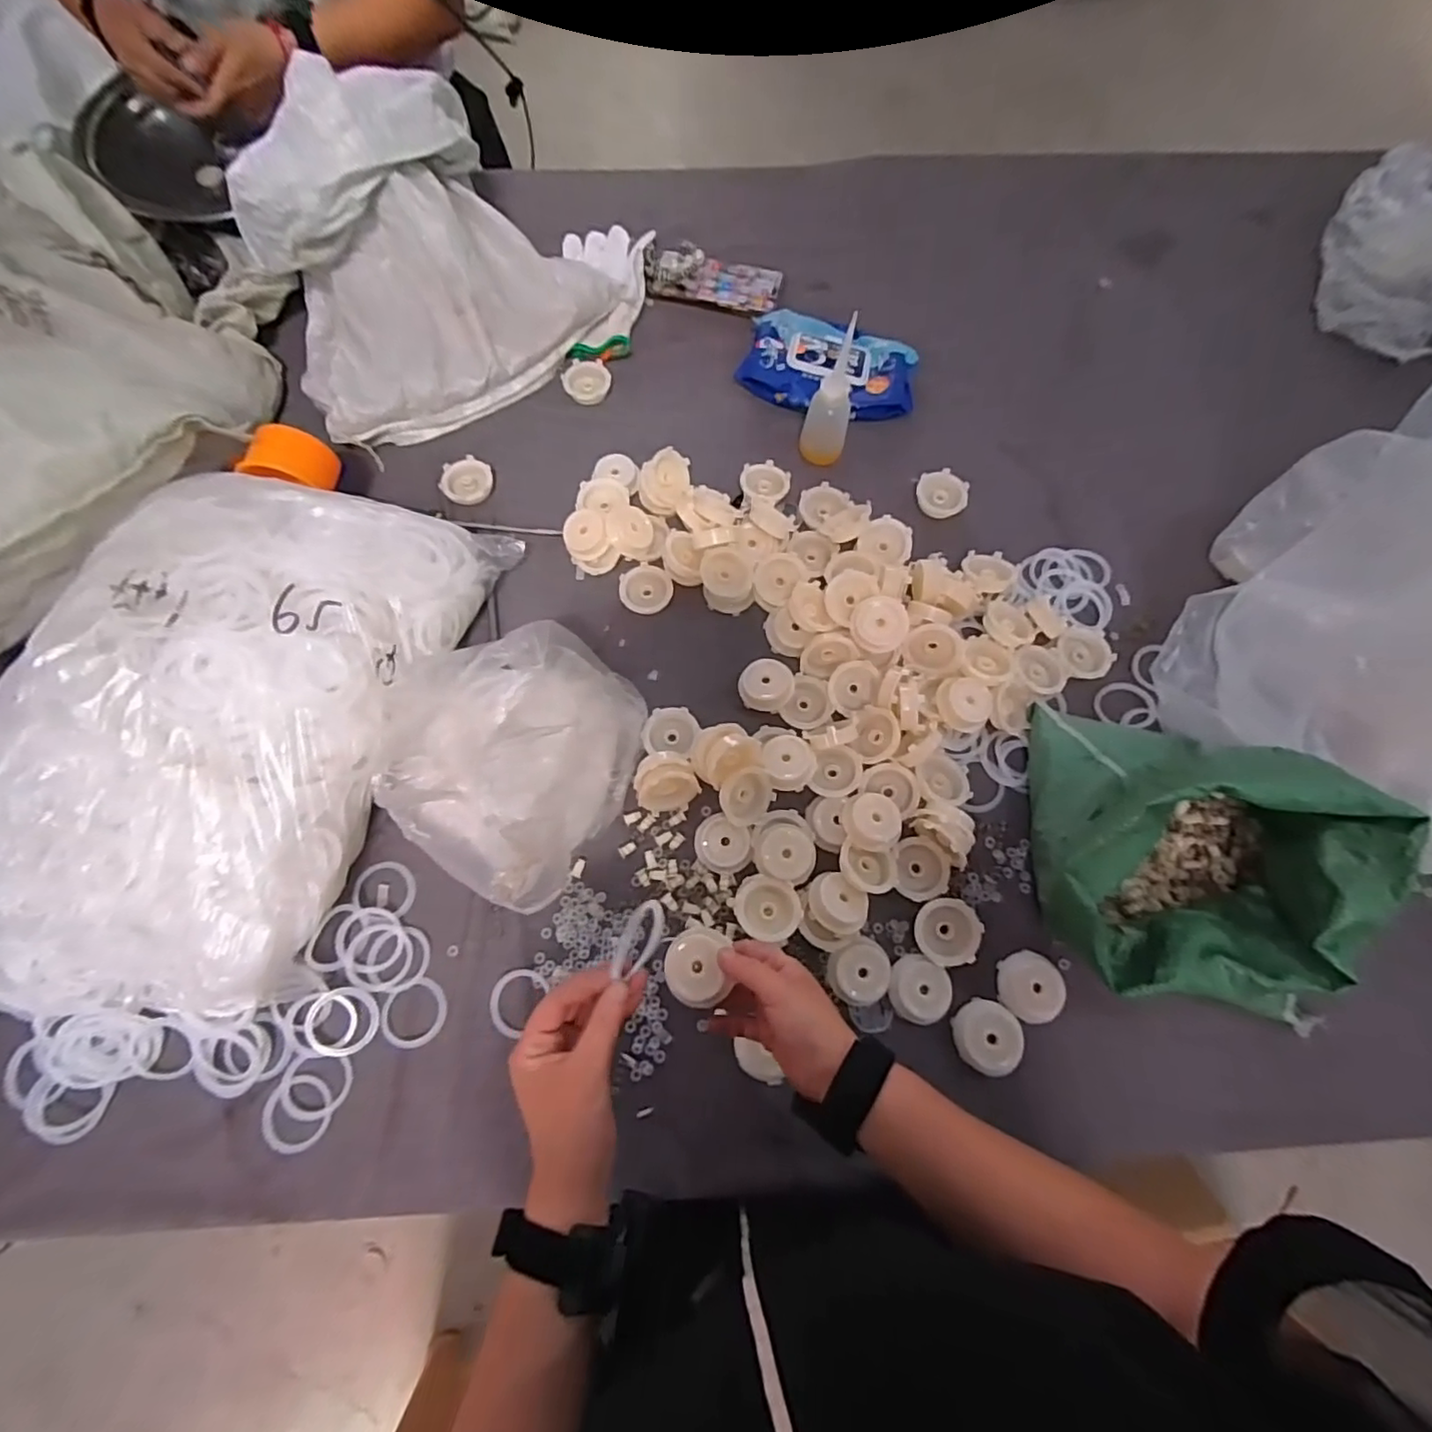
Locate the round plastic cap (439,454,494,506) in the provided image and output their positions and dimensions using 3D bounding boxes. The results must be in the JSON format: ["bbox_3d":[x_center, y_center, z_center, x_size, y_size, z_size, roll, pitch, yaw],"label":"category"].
[{"bbox_3d":[-0.273,-0.257,0.663,0.050,0.014,0.053,0,72,-1],"label":"round plastic cap"}]

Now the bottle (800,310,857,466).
[{"bbox_3d":[0.121,-0.330,0.627,0.047,0.140,0.038,15,72,4],"label":"bottle"}]

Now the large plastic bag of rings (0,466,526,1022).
[{"bbox_3d":[-0.408,0.004,0.498,0.263,0.173,0.500,18,73,5],"label":"large plastic bag of rings"}]

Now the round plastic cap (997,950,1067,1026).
[{"bbox_3d":[0.264,0.228,0.511,0.047,0.022,0.054,7,72,2],"label":"round plastic cap"}]

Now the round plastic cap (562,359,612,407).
[{"bbox_3d":[-0.151,-0.396,0.716,0.053,0.008,0.063,-30,75,-10],"label":"round plastic cap"}]

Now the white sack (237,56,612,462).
[{"bbox_3d":[-0.317,-0.488,0.649,0.360,0.184,0.243,-38,77,-12],"label":"white sack"}]

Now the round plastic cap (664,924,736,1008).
[{"bbox_3d":[-0.013,0.184,0.446,0.046,0.021,0.053,15,72,4],"label":"round plastic cap"}]

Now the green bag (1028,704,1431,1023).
[{"bbox_3d":[0.380,0.112,0.478,0.227,0.161,0.225,19,73,5],"label":"green bag"}]

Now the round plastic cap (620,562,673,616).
[{"bbox_3d":[-0.072,-0.131,0.629,0.049,0.016,0.053,0,72,-1],"label":"round plastic cap"}]

